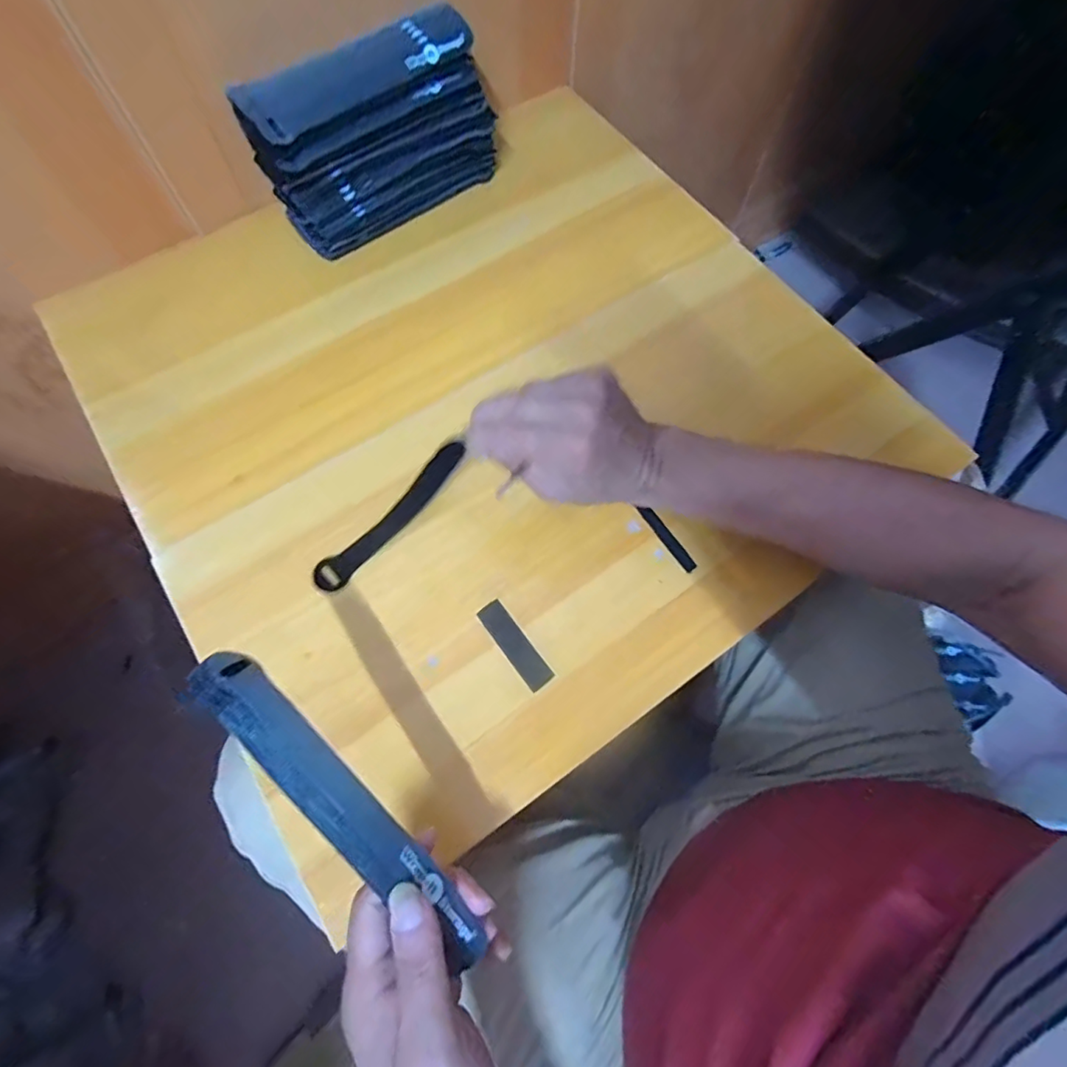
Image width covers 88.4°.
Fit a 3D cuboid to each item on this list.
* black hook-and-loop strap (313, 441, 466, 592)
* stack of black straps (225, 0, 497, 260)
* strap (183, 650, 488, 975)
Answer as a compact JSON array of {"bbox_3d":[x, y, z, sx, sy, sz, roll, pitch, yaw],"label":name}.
[{"bbox_3d":[-0.109,-0.016,0.429,0.024,0.007,0.152,39,75,10],"label":"black hook-and-loop strap"},{"bbox_3d":[-0.141,-0.360,0.493,0.207,0.109,0.090,-35,74,-14],"label":"stack of black straps"},{"bbox_3d":[-0.093,0.137,0.273,0.026,0.019,0.195,-43,93,-14],"label":"strap"}]

